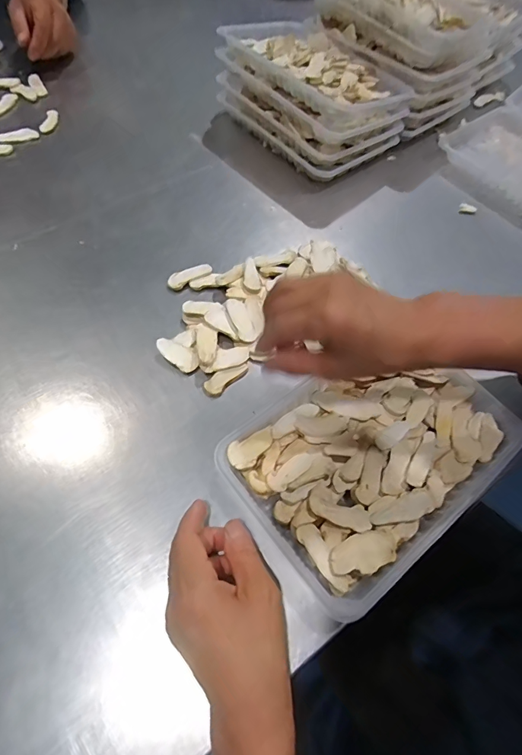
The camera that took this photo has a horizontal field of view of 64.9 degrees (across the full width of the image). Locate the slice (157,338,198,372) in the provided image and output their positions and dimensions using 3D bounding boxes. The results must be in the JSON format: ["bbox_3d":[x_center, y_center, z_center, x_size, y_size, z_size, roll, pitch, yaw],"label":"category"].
[{"bbox_3d":[-0.080,-0.024,0.396,0.044,0.006,0.022,33,65,15],"label":"slice"}]

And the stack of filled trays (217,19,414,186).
[{"bbox_3d":[0.063,-0.393,0.562,0.161,0.088,0.239,-35,68,-19],"label":"stack of filled trays"}]

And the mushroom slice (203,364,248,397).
[{"bbox_3d":[-0.033,0.000,0.388,0.044,0.006,0.020,-39,69,-20],"label":"mushroom slice"}]

